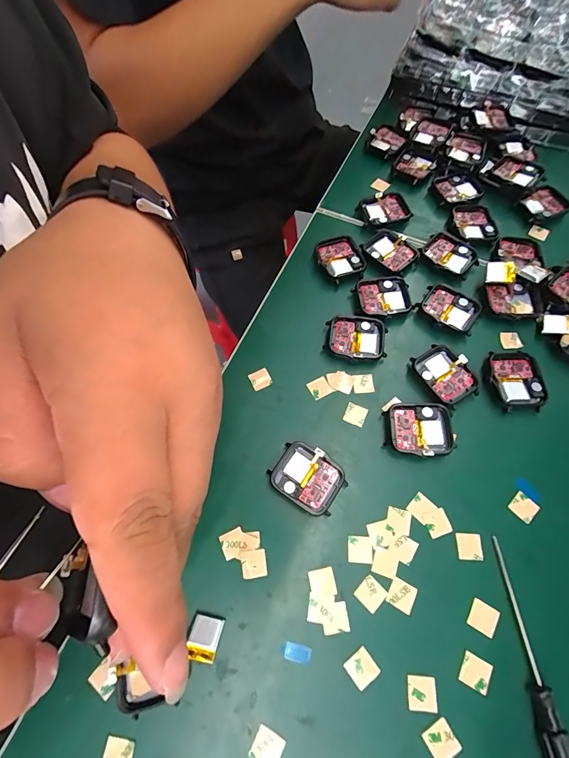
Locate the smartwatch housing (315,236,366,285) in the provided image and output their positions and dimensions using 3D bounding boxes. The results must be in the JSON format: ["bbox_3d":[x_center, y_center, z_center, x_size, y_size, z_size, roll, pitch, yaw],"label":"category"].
[{"bbox_3d":[0.049,-0.107,0.313,0.038,0.008,0.044,-23,68,-9],"label":"smartwatch housing"}]

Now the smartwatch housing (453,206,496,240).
[{"bbox_3d":[0.176,-0.145,0.326,0.033,0.005,0.040,-8,67,-2],"label":"smartwatch housing"}]

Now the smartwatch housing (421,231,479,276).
[{"bbox_3d":[0.147,-0.113,0.312,0.043,0.004,0.036,38,72,16],"label":"smartwatch housing"}]

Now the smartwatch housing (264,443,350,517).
[{"bbox_3d":[0.016,0.067,0.239,0.046,0.011,0.037,32,71,14],"label":"smartwatch housing"}]

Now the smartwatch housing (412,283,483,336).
[{"bbox_3d":[0.136,-0.058,0.291,0.047,0.006,0.037,31,71,14],"label":"smartwatch housing"}]

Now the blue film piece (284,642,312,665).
[{"bbox_3d":[0.008,0.159,0.202,0.015,0.004,0.009,12,67,6],"label":"blue film piece"}]

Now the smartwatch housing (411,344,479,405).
[{"bbox_3d":[0.122,-0.003,0.267,0.036,0.010,0.046,-32,70,-12],"label":"smartwatch housing"}]

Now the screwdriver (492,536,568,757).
[{"bbox_3d":[0.137,0.162,0.193,0.013,0.013,0.130,-5,67,-1],"label":"screwdriver"}]

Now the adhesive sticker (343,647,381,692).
[{"bbox_3d":[0.044,0.165,0.200,0.016,0.004,0.016,-35,71,-14],"label":"adhesive sticker"}]

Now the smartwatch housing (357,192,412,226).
[{"bbox_3d":[0.093,-0.161,0.335,0.042,0.010,0.037,-24,68,-9],"label":"smartwatch housing"}]

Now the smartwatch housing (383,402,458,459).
[{"bbox_3d":[0.097,0.036,0.251,0.048,0.012,0.038,2,67,2],"label":"smartwatch housing"}]

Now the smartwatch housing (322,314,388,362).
[{"bbox_3d":[0.057,-0.031,0.282,0.046,0.011,0.038,10,67,5],"label":"smartwatch housing"}]

